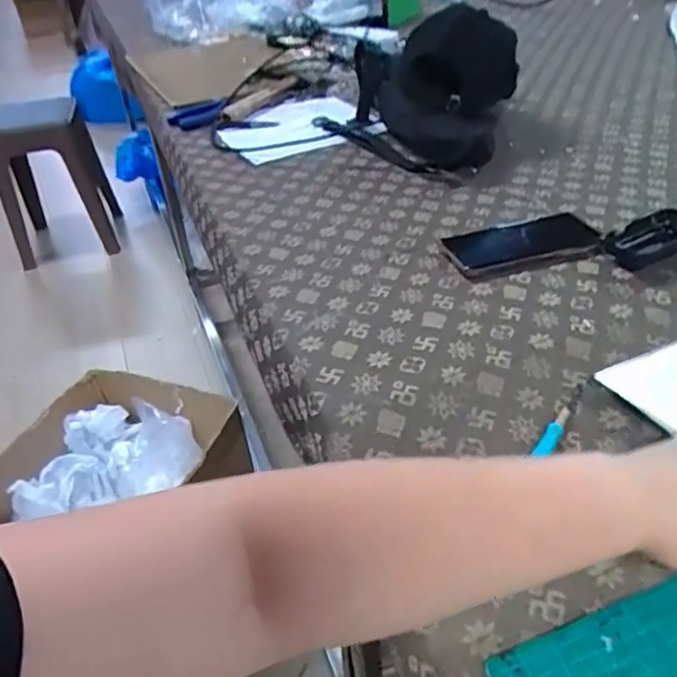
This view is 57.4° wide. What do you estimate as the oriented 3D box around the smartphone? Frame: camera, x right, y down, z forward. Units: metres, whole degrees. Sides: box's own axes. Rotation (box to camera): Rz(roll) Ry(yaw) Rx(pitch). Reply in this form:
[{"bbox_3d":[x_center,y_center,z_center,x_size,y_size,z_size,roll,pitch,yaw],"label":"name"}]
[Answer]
[{"bbox_3d":[0.192,-0.101,0.655,0.156,0.011,0.092,-13,39,-11],"label":"smartphone"}]

